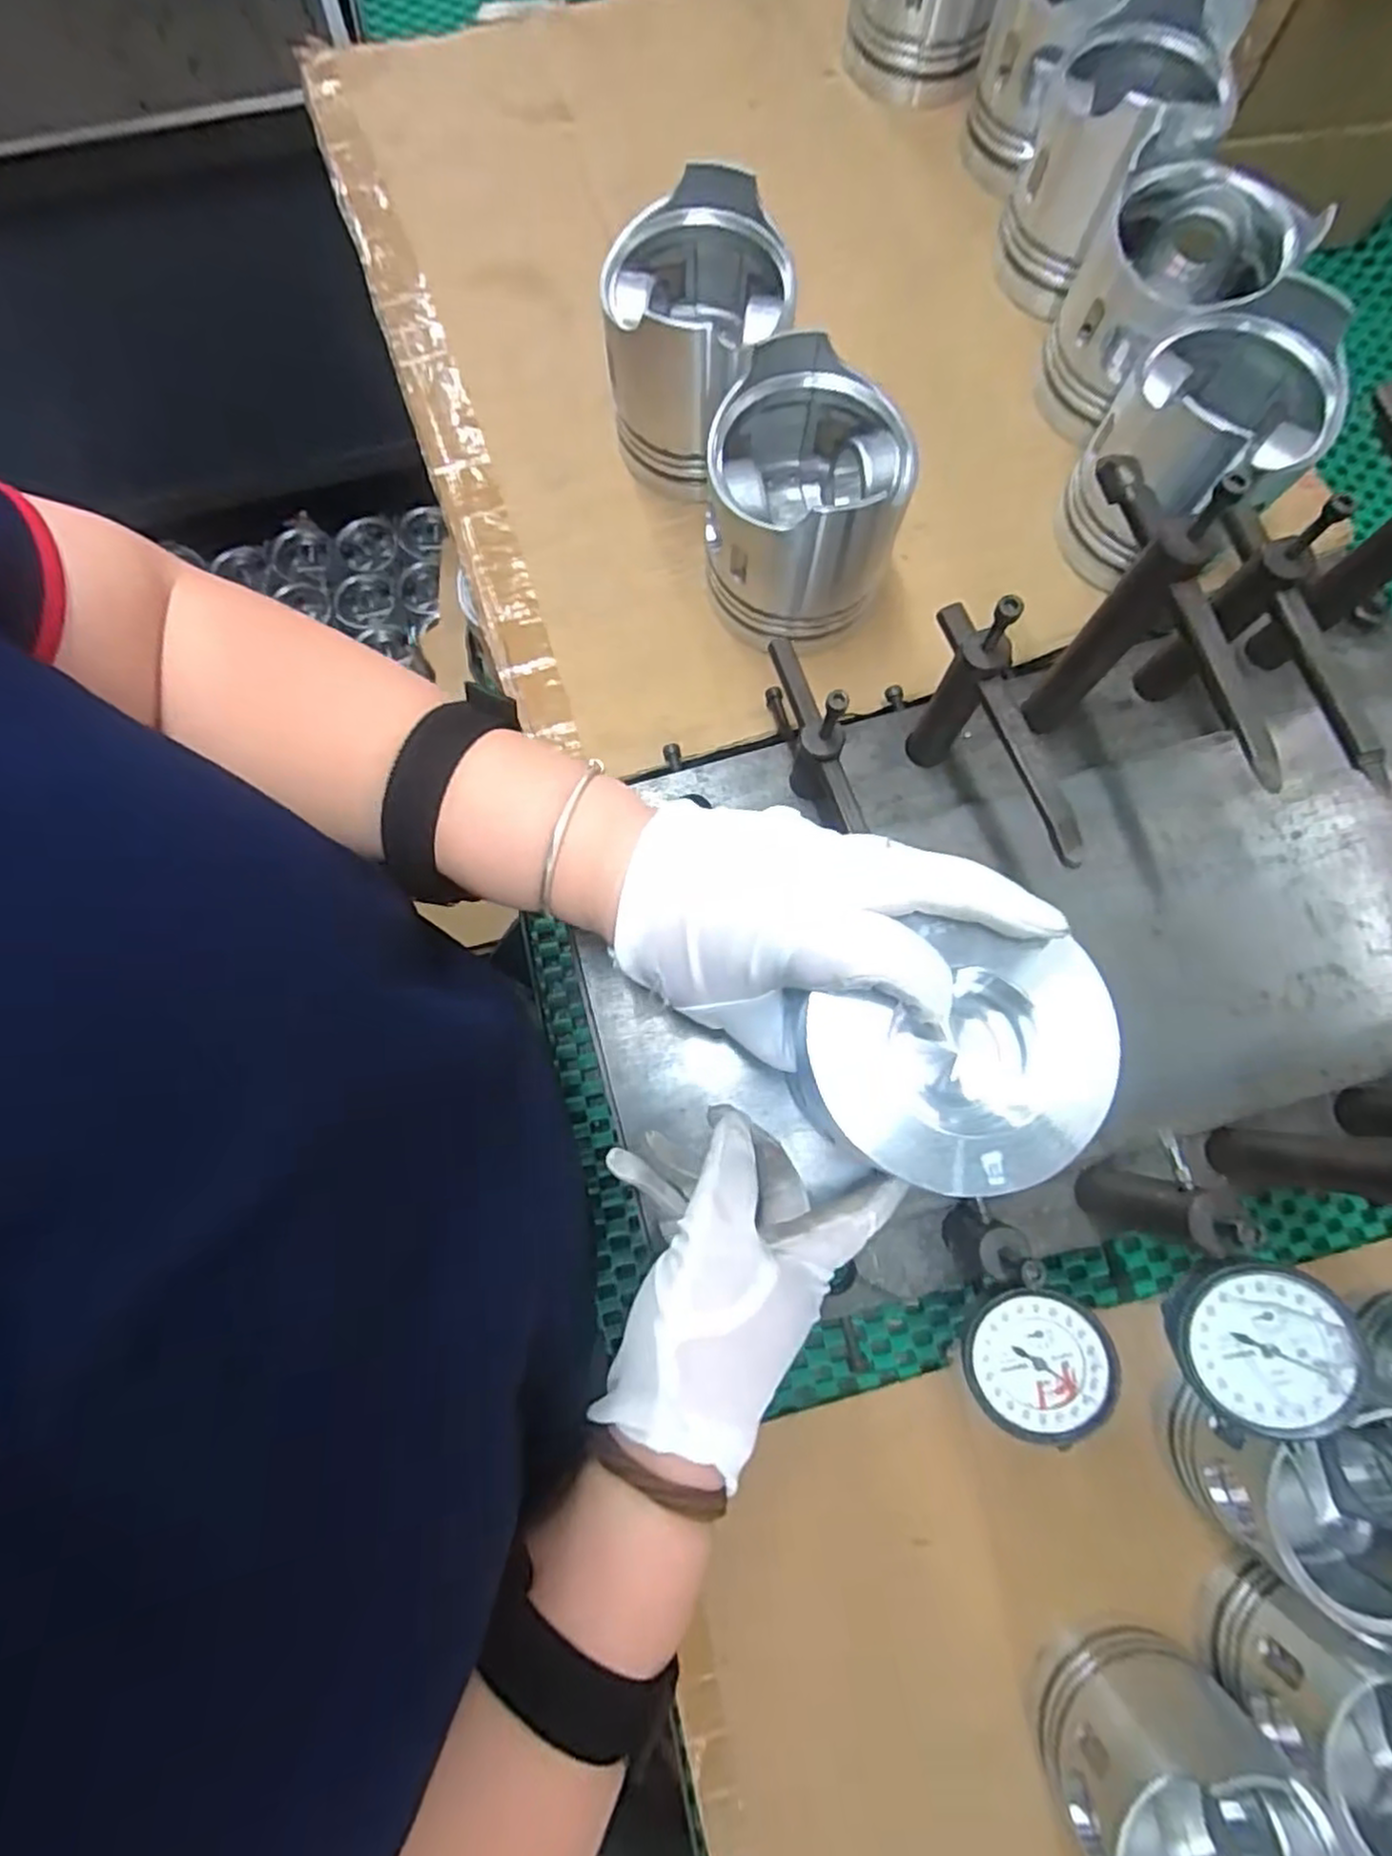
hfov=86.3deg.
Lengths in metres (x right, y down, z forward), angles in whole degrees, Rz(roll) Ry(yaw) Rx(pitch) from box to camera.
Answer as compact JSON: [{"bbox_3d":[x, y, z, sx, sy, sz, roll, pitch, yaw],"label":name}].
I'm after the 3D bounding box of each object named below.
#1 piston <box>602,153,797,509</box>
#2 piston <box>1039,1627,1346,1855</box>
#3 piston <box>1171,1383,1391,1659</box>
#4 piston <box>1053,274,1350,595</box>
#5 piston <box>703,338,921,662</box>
[{"bbox_3d":[0.000,-0.325,0.419,0.095,0.105,0.100,0,77,0],"label":"piston"},{"bbox_3d":[0.235,0.424,0.349,0.095,0.089,0.102,-29,79,-7],"label":"piston"},{"bbox_3d":[0.323,0.290,0.377,0.096,0.088,0.091,0,77,0],"label":"piston"},{"bbox_3d":[0.268,-0.262,0.407,0.092,0.109,0.094,0,79,0],"label":"piston"},{"bbox_3d":[0.058,-0.227,0.408,0.100,0.109,0.109,0,77,0],"label":"piston"}]

